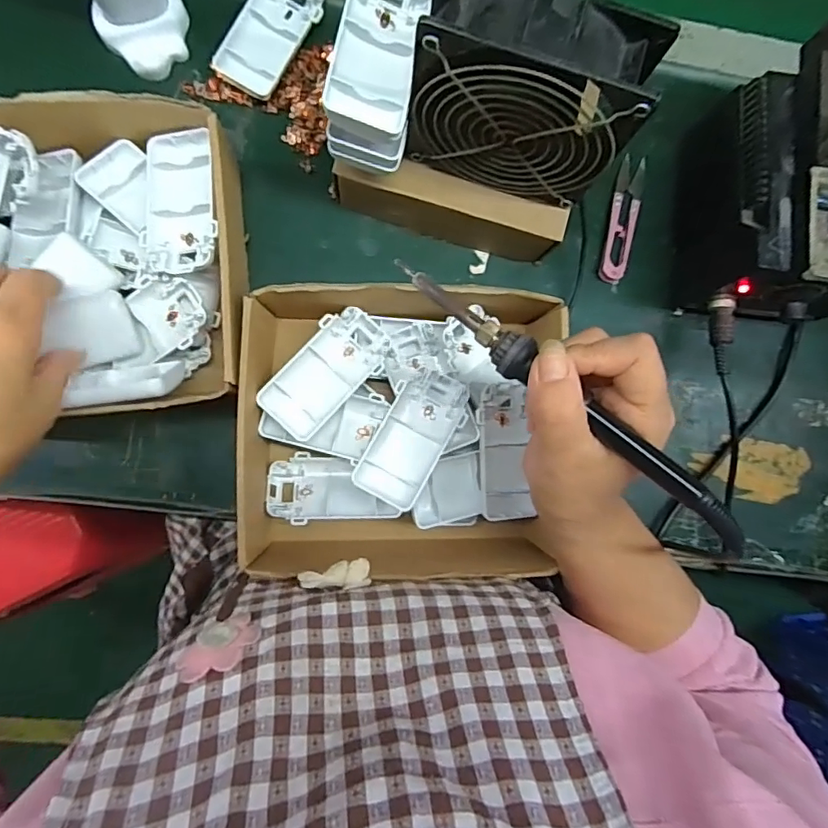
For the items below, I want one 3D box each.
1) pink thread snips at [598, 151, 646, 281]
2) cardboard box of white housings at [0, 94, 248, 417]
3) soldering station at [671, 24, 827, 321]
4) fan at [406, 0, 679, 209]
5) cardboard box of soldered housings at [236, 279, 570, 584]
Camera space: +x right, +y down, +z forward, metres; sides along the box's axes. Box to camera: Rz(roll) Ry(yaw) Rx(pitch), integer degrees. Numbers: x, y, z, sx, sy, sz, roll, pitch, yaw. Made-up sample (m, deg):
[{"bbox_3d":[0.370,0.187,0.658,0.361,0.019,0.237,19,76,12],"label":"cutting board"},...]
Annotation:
[{"bbox_3d":[0.167,-0.155,0.418,0.022,0.010,0.104,12,87,-6],"label":"pink thread snips"},{"bbox_3d":[-0.221,-0.095,0.345,0.210,0.077,0.184,-3,89,-6],"label":"cardboard box of white housings"},{"bbox_3d":[0.266,-0.159,0.352,0.103,0.158,0.176,5,88,-6],"label":"soldering station"},{"bbox_3d":[0.059,-0.176,0.298,0.116,0.114,0.043,15,87,-5],"label":"fan"},{"bbox_3d":[-0.011,0.012,0.369,0.197,0.072,0.187,0,89,-6],"label":"cardboard box of soldered housings"}]

